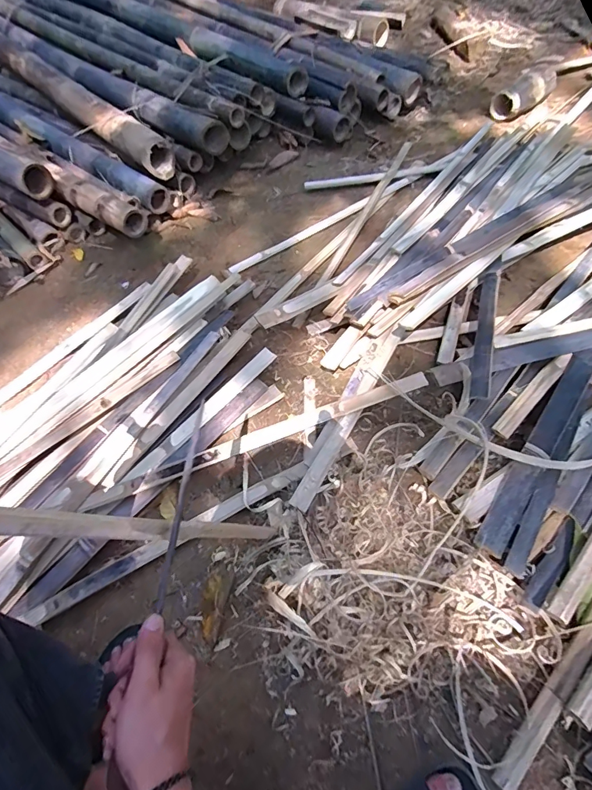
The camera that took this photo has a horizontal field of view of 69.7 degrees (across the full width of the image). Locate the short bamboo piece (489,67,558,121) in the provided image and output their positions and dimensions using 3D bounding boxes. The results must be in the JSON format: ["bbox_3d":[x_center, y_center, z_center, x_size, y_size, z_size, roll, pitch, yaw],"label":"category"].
[{"bbox_3d":[0.756,-0.982,1.378,0.247,0.080,0.087,-30,61,-1],"label":"short bamboo piece"}]

